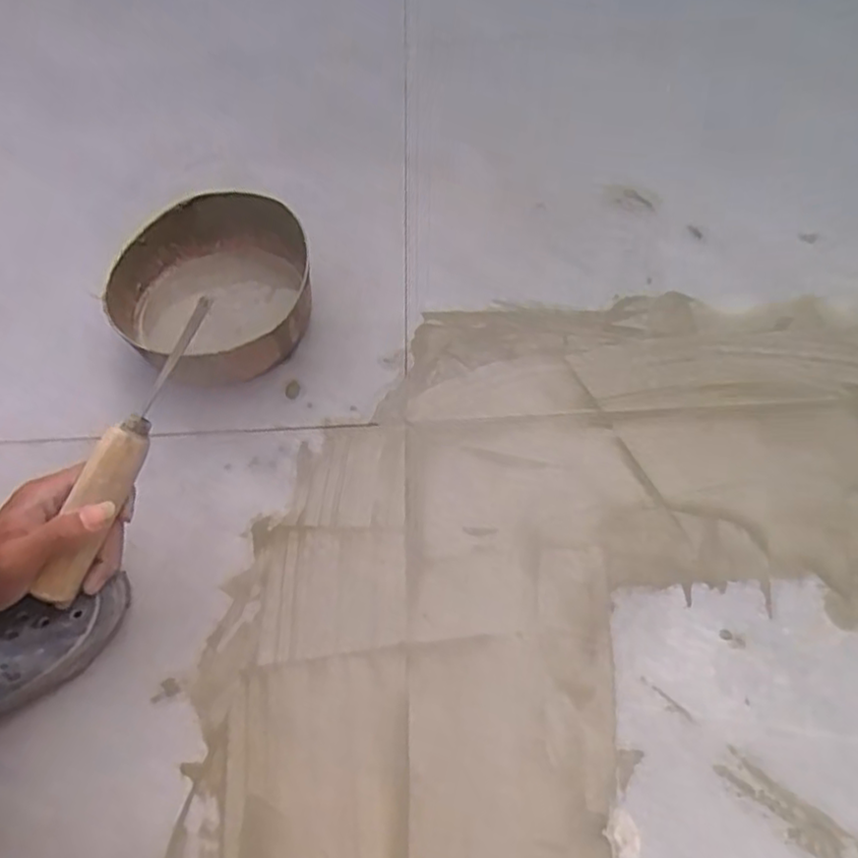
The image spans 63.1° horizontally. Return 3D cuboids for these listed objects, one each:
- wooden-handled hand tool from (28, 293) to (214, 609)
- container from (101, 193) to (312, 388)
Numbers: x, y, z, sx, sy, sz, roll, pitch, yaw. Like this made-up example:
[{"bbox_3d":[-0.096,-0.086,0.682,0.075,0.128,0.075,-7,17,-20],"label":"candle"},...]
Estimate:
[{"bbox_3d":[-0.197,0.015,0.461,0.034,0.026,0.219,24,85,18],"label":"wooden-handled hand tool"},{"bbox_3d":[-0.194,-0.125,0.641,0.169,0.084,0.161,-2,56,2],"label":"container"}]

